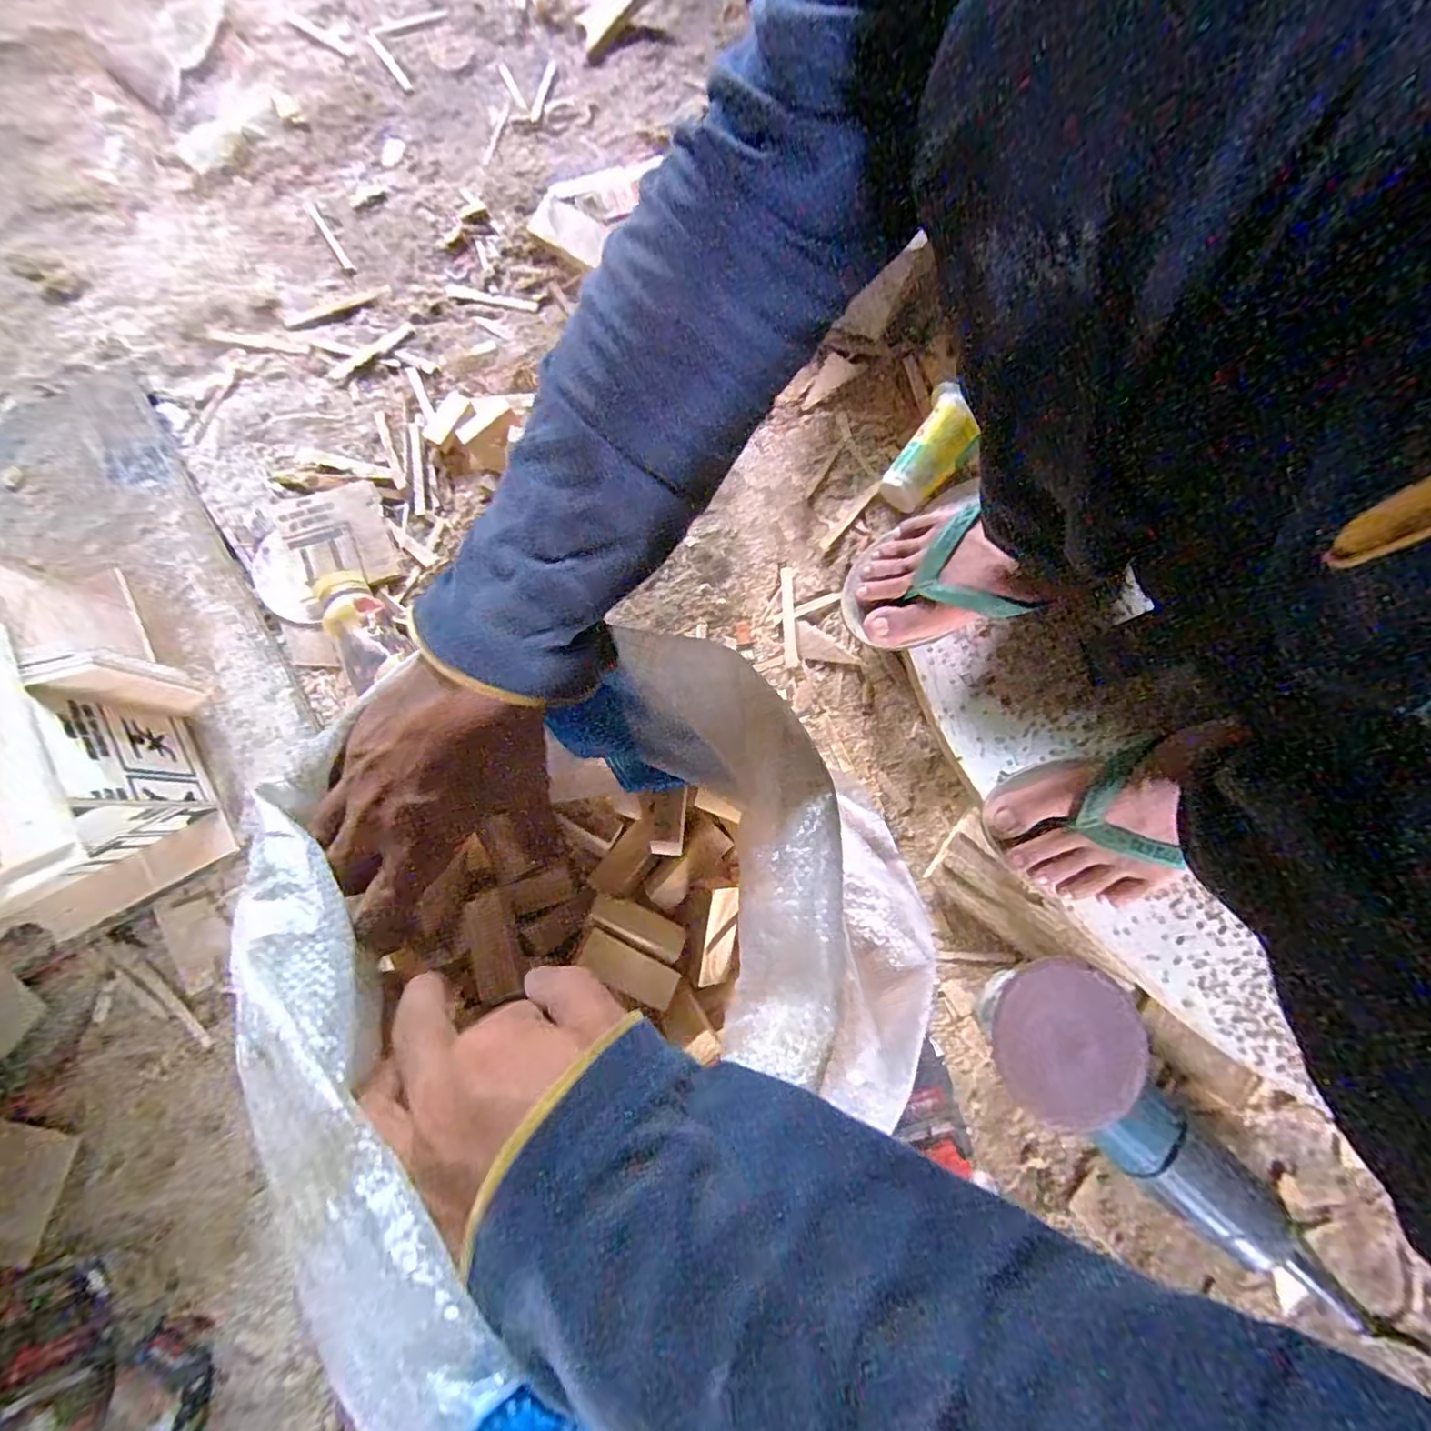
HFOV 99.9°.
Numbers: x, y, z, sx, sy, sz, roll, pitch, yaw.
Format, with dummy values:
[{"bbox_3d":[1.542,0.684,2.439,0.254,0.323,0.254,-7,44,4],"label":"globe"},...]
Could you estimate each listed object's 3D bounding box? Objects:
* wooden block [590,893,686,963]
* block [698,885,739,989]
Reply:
[{"bbox_3d":[-0.041,0.111,0.317,0.051,0.007,0.018,24,81,6],"label":"wooden block"},{"bbox_3d":[0.003,0.117,0.319,0.016,0.013,0.052,9,92,2],"label":"block"}]

